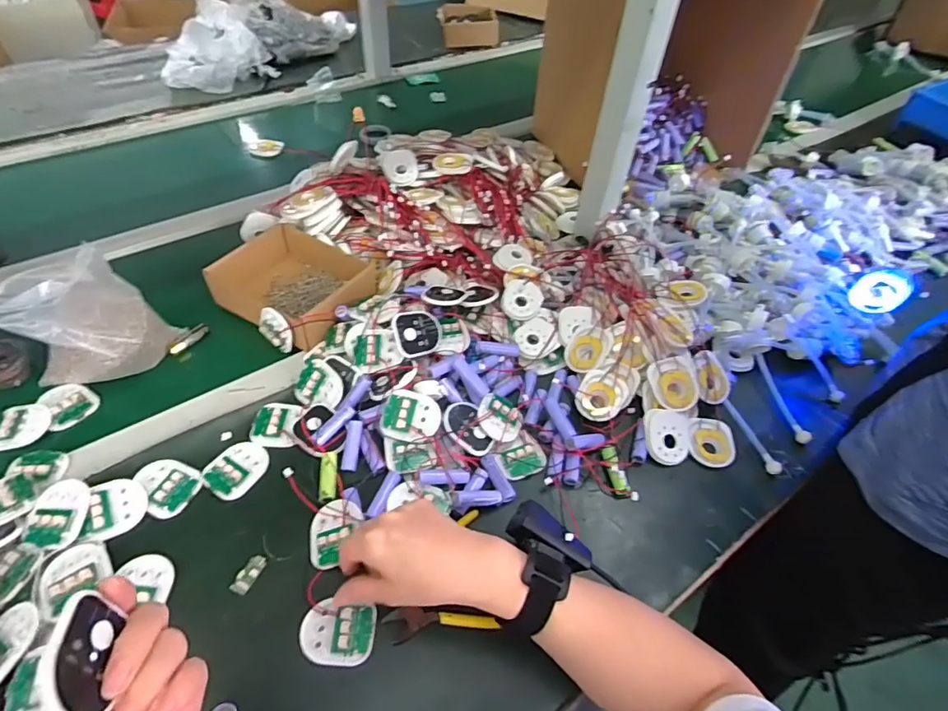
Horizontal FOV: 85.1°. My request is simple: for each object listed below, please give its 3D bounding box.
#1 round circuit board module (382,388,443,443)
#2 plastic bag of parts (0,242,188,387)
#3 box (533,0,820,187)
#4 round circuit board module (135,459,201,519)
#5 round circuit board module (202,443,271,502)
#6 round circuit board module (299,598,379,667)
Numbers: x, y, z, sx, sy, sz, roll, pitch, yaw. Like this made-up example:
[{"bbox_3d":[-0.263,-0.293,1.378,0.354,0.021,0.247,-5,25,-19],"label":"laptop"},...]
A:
[{"bbox_3d":[-0.063,0.061,0.519,0.058,0.009,0.050,12,71,1],"label":"round circuit board module"},{"bbox_3d":[-0.408,-0.041,0.538,0.116,0.140,0.096,1,51,-4],"label":"plastic bag of parts"},{"bbox_3d":[0.296,-0.486,0.825,0.308,0.313,0.253,-8,50,-11],"label":"box"},{"bbox_3d":[-0.293,0.123,0.493,0.056,0.014,0.049,27,53,18],"label":"round circuit board module"},{"bbox_3d":[-0.234,0.111,0.511,0.047,0.008,0.060,25,52,16],"label":"round circuit board module"},{"bbox_3d":[-0.109,0.222,0.415,0.060,0.007,0.044,1,52,1],"label":"round circuit board module"}]

